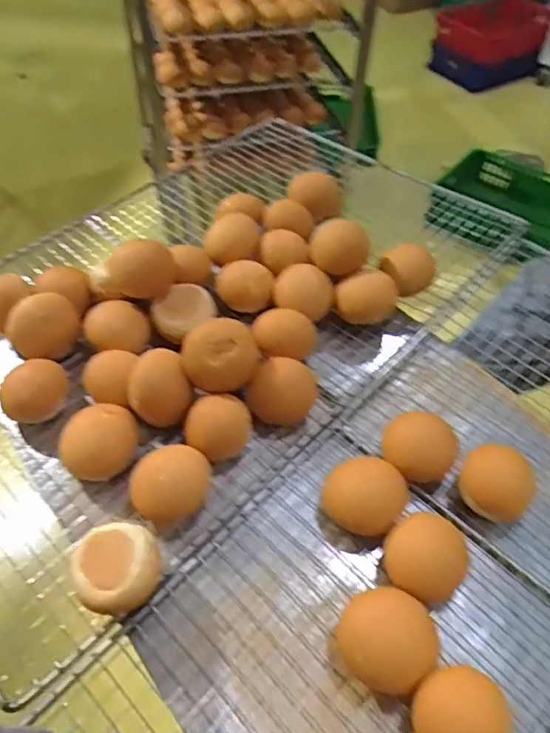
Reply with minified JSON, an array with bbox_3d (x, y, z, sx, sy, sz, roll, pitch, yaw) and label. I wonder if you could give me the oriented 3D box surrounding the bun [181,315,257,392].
[{"bbox_3d":[-0.063,-0.015,0.626,0.080,0.062,0.073,-15,52,-12],"label":"bun"}]

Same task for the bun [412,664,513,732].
[{"bbox_3d":[0.146,0.279,0.441,0.070,0.036,0.069,0,51,0],"label":"bun"}]

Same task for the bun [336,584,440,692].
[{"bbox_3d":[0.096,0.231,0.471,0.069,0.051,0.073,0,51,0],"label":"bun"}]

